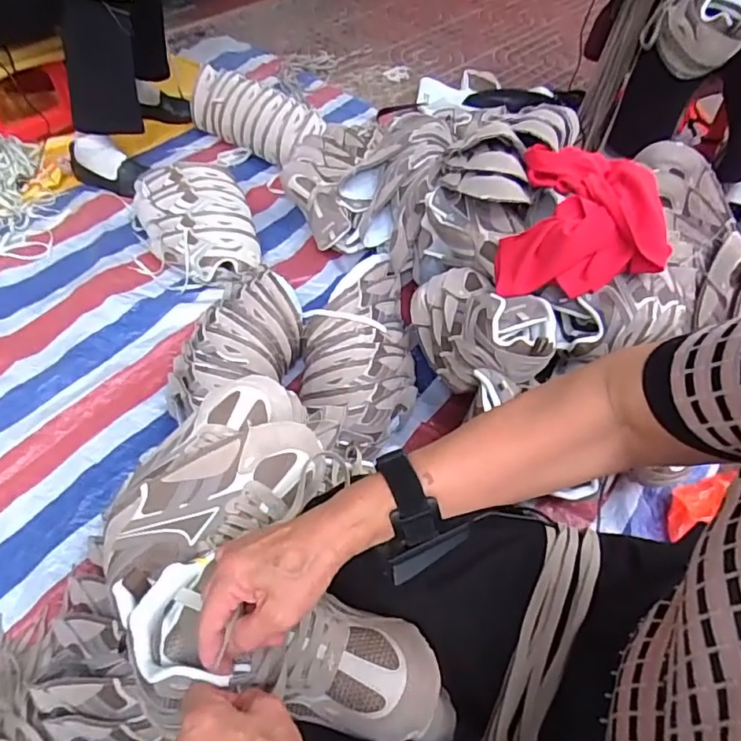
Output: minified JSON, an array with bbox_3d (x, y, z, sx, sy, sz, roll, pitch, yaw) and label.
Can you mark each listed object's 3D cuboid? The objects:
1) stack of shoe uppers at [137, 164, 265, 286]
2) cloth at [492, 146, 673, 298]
[{"bbox_3d":[-0.360,-0.309,1.173,0.208,0.142,0.315,-20,54,-17],"label":"stack of shoe uppers"},{"bbox_3d":[0.306,-0.216,0.835,0.214,0.117,0.213,6,51,3],"label":"cloth"}]

